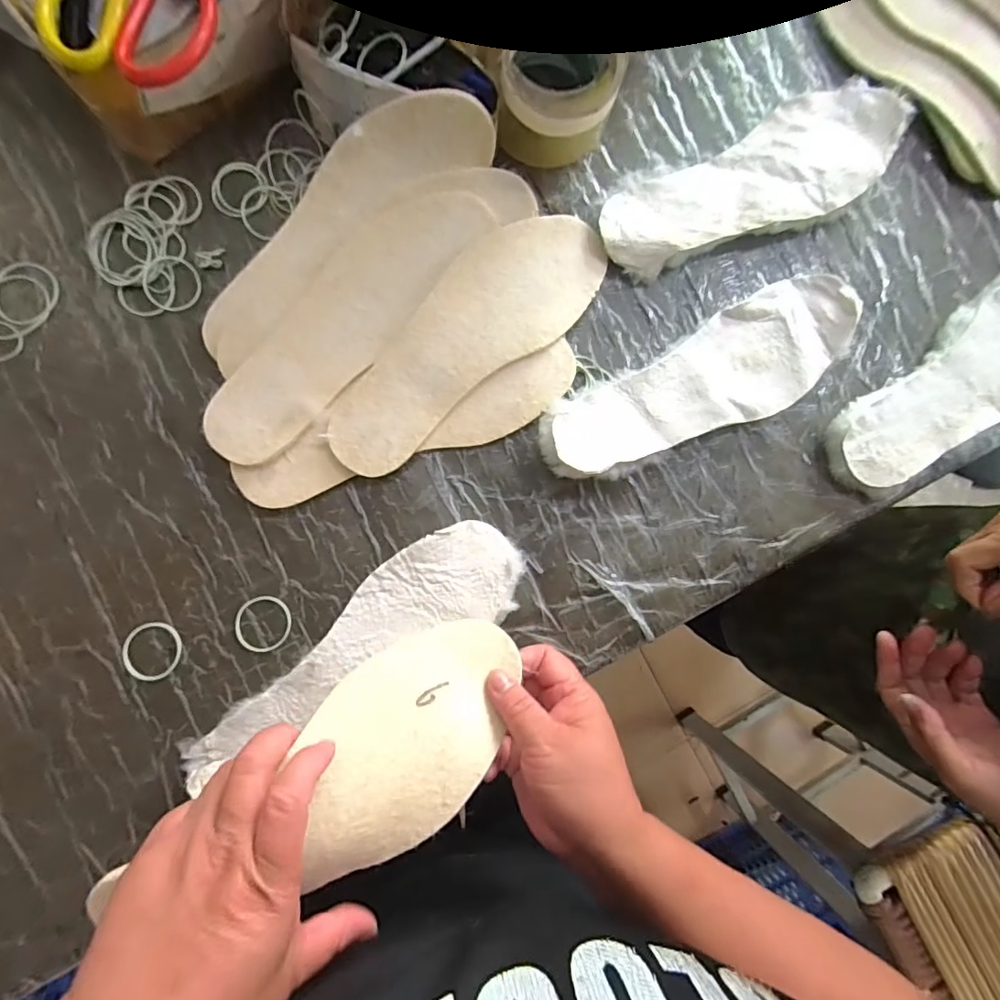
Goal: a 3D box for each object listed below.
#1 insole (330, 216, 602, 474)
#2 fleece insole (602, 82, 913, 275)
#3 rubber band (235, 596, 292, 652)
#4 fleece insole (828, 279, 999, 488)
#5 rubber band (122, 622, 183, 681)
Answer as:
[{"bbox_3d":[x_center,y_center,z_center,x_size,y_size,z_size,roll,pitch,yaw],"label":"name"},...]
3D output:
[{"bbox_3d":[-0.028,-0.130,0.410,0.262,0.009,0.092,-40,99,-5],"label":"insole"},{"bbox_3d":[0.214,-0.262,0.432,0.271,0.013,0.091,-29,90,-2],"label":"fleece insole"},{"bbox_3d":[-0.183,0.096,0.401,0.042,0.004,0.043,0,87,-5],"label":"rubber band"},{"bbox_3d":[0.396,-0.100,0.434,0.263,0.012,0.094,-40,86,-2],"label":"fleece insole"},{"bbox_3d":[-0.263,0.115,0.392,0.043,0.004,0.043,-11,88,-5],"label":"rubber band"}]

